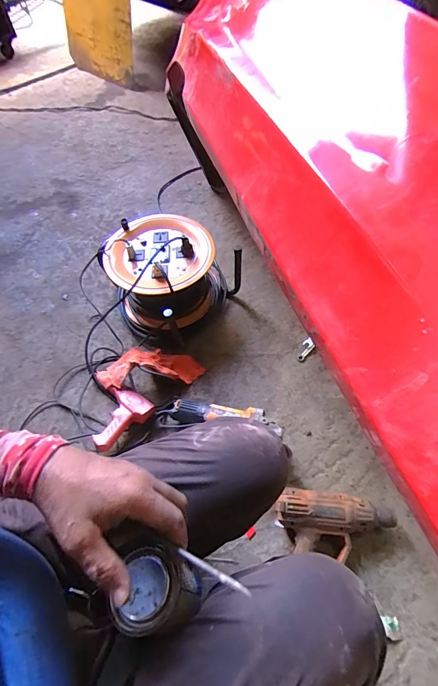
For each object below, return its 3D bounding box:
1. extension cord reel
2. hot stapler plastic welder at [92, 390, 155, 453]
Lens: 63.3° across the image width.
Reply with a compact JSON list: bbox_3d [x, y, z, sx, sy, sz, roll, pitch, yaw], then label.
[{"bbox_3d":[-0.144,-0.202,0.987,0.307,0.181,0.299,-1,58,2],"label":"extension cord reel"},{"bbox_3d":[-0.247,0.170,0.846,0.130,0.052,0.150,37,67,22],"label":"hot stapler plastic welder"}]

